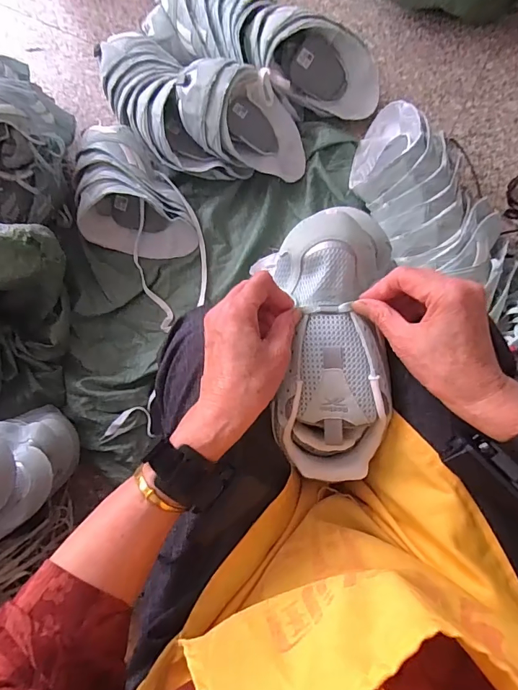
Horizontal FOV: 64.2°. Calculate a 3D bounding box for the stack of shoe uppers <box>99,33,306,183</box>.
[{"bbox_3d":[-0.122,-0.456,0.815,0.443,0.173,0.227,16,83,6],"label":"stack of shoe uppers"}]

